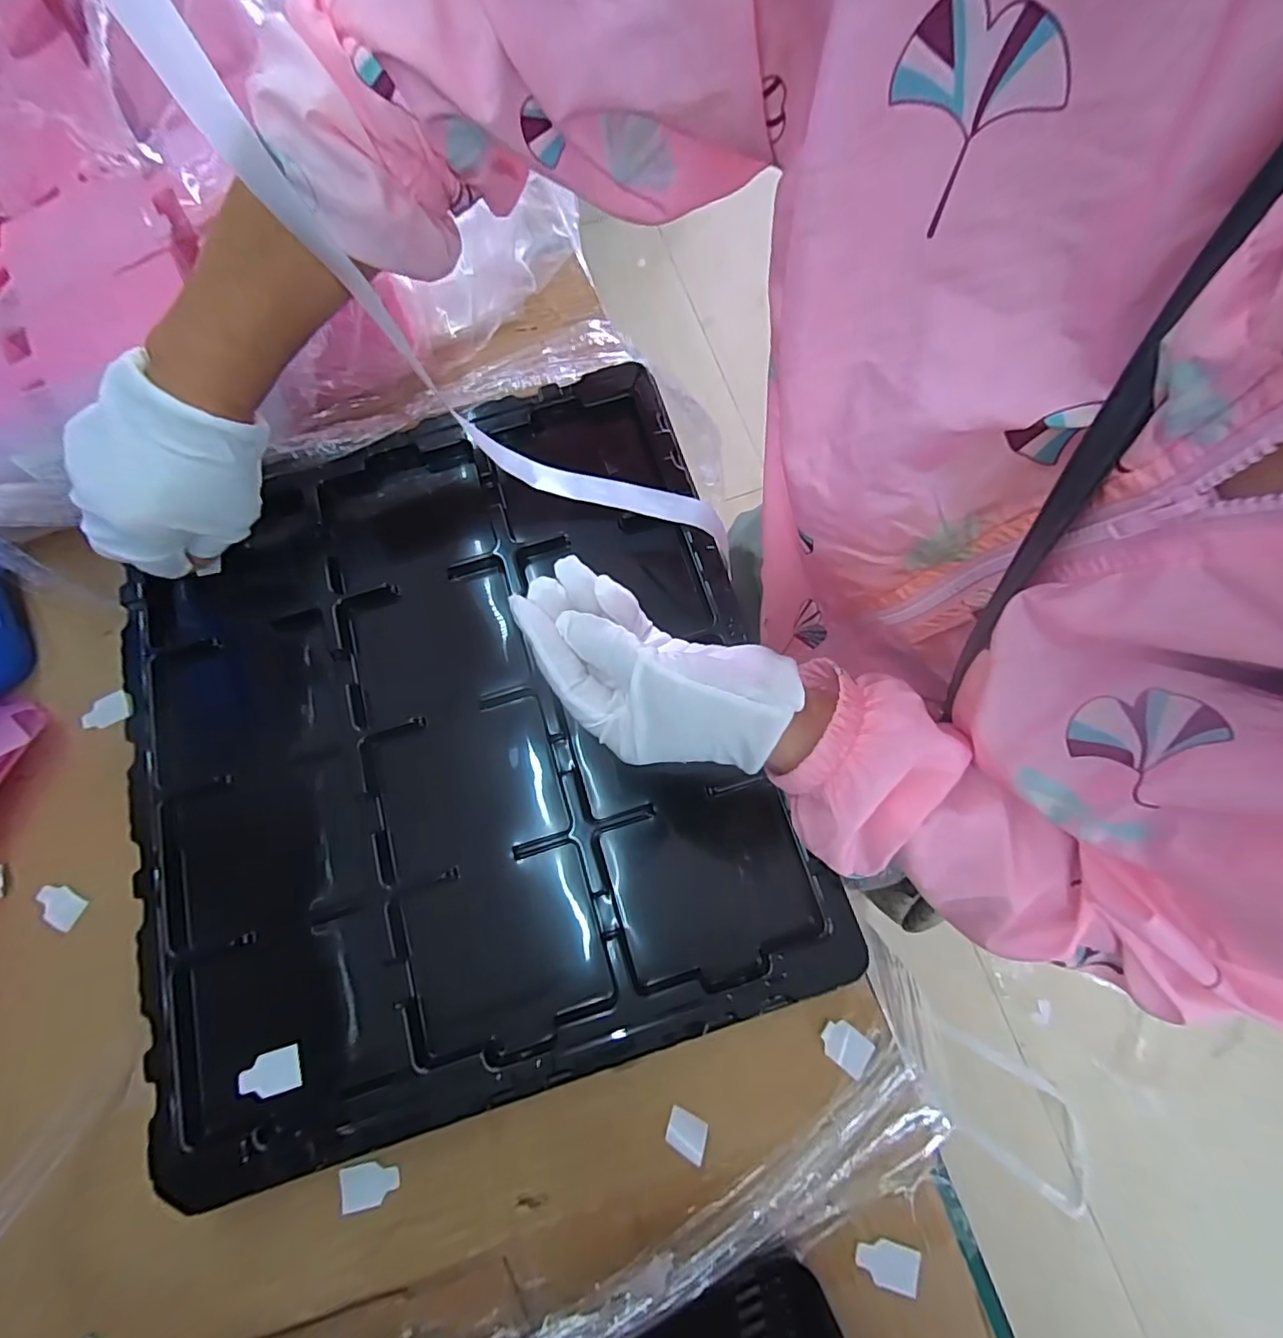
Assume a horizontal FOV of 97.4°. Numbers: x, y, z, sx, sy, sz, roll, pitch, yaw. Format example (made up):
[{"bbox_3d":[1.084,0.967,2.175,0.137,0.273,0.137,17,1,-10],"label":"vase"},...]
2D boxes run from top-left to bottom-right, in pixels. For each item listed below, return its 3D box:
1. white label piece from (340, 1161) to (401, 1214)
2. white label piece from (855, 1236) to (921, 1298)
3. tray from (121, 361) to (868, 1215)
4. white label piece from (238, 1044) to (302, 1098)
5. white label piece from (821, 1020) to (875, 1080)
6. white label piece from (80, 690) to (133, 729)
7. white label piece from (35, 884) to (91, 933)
[{"bbox_3d":[-0.130,0.246,0.269,0.029,0.004,0.017,-13,66,0],"label":"white label piece"},{"bbox_3d":[0.113,0.272,0.256,0.027,0.005,0.018,13,73,3],"label":"white label piece"},{"bbox_3d":[-0.101,0.033,0.312,0.325,0.037,0.350,-15,74,-6],"label":"tray"},{"bbox_3d":[-0.176,0.192,0.267,0.029,0.004,0.018,-17,76,-2],"label":"white label piece"},{"bbox_3d":[0.099,0.182,0.271,0.020,0.007,0.018,36,80,10],"label":"white label piece"},{"bbox_3d":[-0.318,0.025,0.335,0.030,0.004,0.019,-23,79,-3],"label":"white label piece"},{"bbox_3d":[-0.322,0.130,0.310,0.030,0.004,0.019,24,78,8],"label":"white label piece"}]

